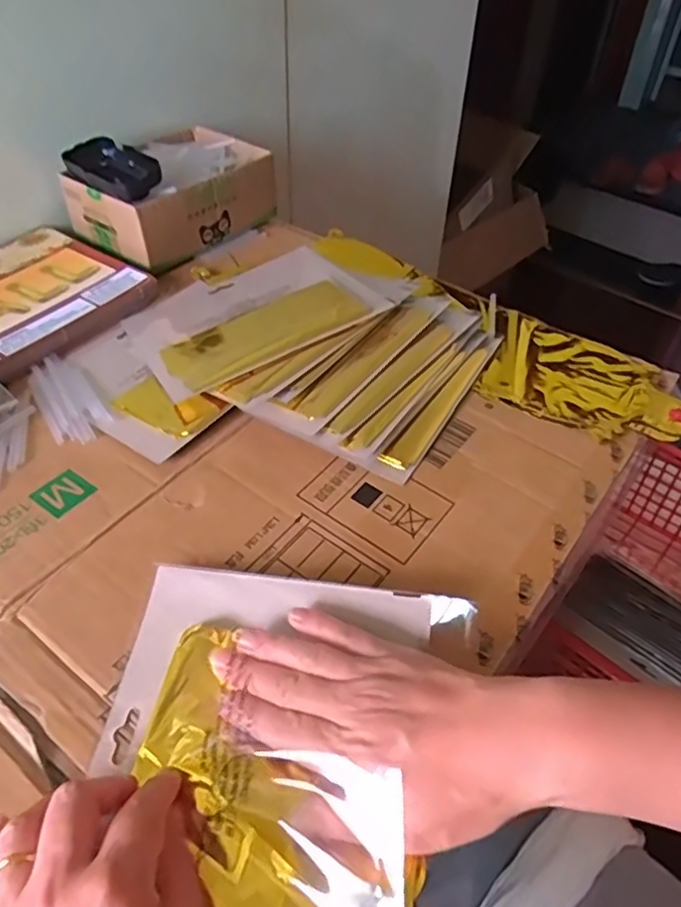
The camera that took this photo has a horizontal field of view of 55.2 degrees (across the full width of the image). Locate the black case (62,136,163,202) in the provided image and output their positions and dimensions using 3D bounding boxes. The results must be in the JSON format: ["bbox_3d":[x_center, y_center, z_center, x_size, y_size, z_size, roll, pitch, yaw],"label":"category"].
[{"bbox_3d":[-0.215,-0.269,0.618,0.112,0.030,0.053,35,54,27],"label":"black case"}]

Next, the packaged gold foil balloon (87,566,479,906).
[{"bbox_3d":[-0.038,0.146,0.324,0.177,0.020,0.186,6,52,11],"label":"packaged gold foil balloon"}]

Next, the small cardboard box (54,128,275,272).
[{"bbox_3d":[-0.175,-0.285,0.684,0.132,0.068,0.191,32,53,26],"label":"small cardboard box"}]

